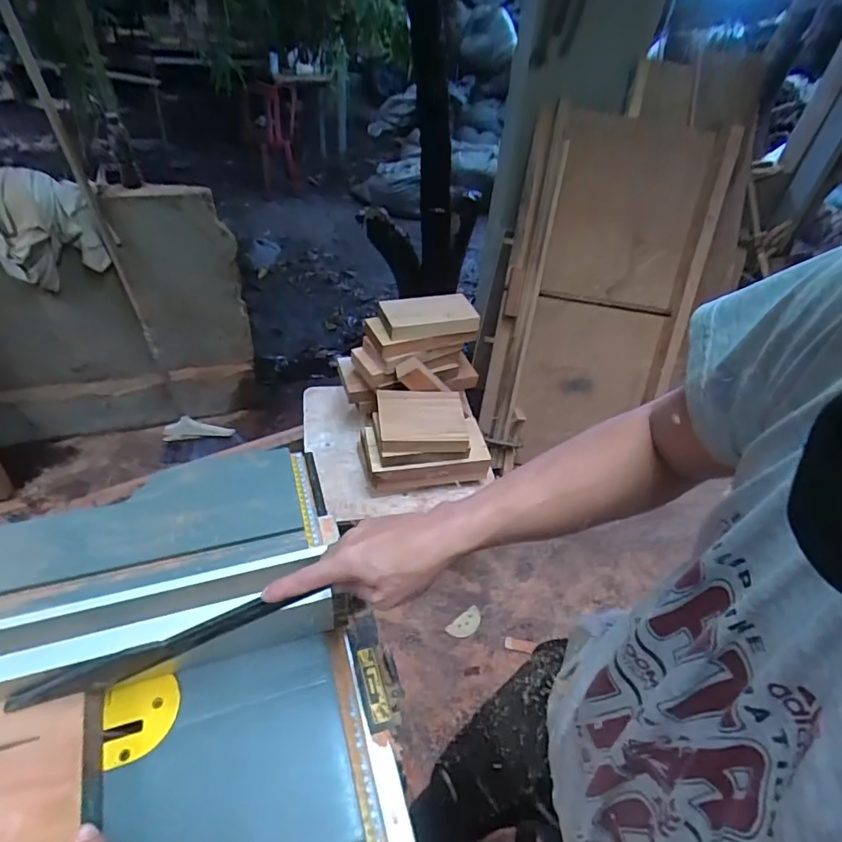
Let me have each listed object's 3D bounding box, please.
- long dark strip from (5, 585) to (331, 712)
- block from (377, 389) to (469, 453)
[{"bbox_3d":[-0.244,0.217,0.488,0.288,0.046,0.015,-22,46,3],"label":"long dark strip"},{"bbox_3d":[0.004,-0.004,1.259,0.213,0.050,0.181,-1,44,-8],"label":"block"}]

